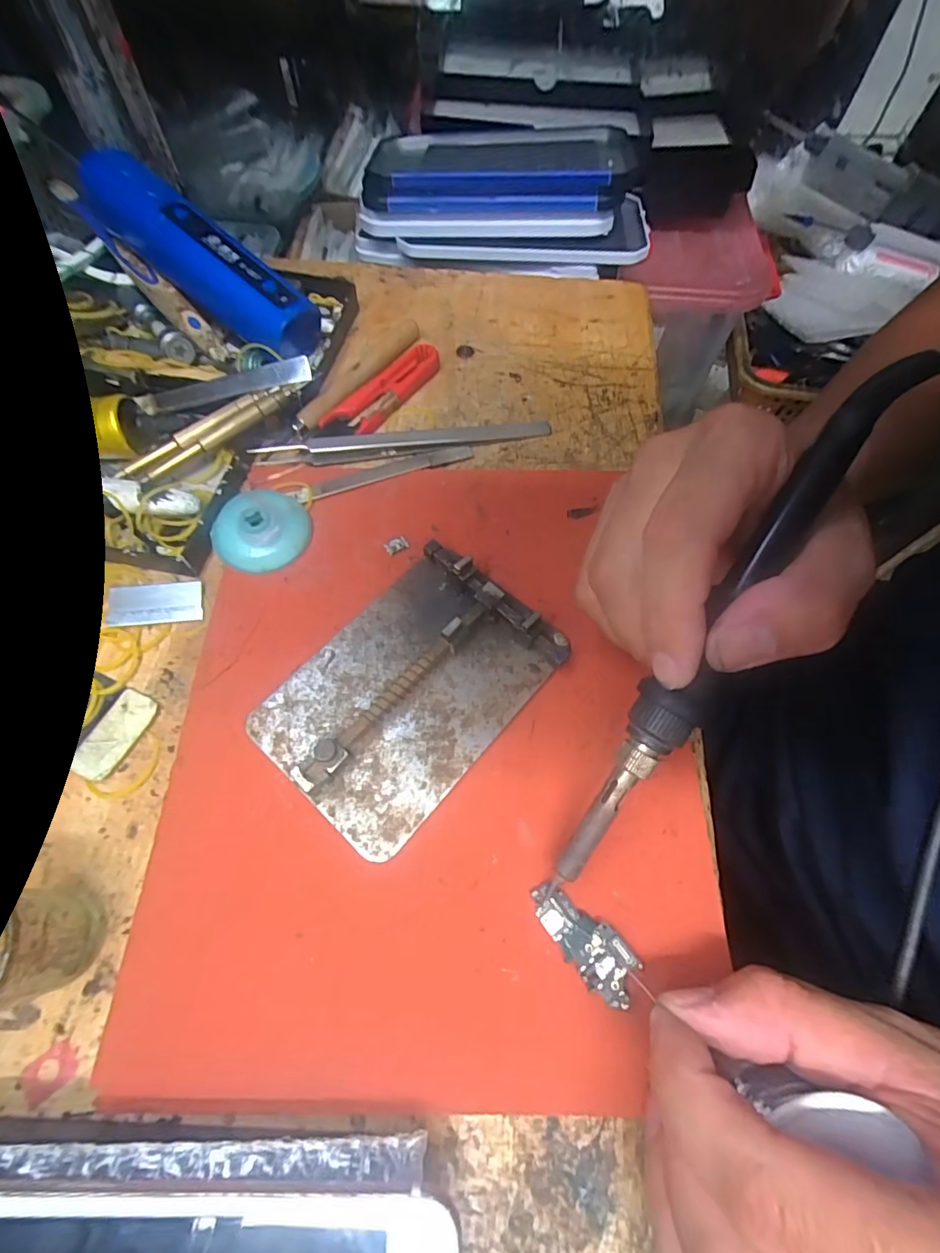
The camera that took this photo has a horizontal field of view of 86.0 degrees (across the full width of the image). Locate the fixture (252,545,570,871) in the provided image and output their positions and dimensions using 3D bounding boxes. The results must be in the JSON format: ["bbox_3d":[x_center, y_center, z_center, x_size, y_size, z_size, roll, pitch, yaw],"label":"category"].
[{"bbox_3d":[-0.025,0.022,0.202,0.079,0.019,0.110,40,69,14],"label":"fixture"}]

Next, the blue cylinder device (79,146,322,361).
[{"bbox_3d":[-0.145,-0.199,0.272,0.128,0.035,0.037,36,66,-8],"label":"blue cylinder device"}]

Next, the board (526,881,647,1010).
[{"bbox_3d":[0.038,0.105,0.171,0.017,0.008,0.041,-40,73,-19],"label":"board"}]

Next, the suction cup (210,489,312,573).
[{"bbox_3d":[-0.097,-0.045,0.235,0.043,0.012,0.038,-33,71,-17],"label":"suction cup"}]

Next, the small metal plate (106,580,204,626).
[{"bbox_3d":[-0.141,-0.011,0.226,0.037,0.004,0.019,-5,77,-13],"label":"small metal plate"}]

